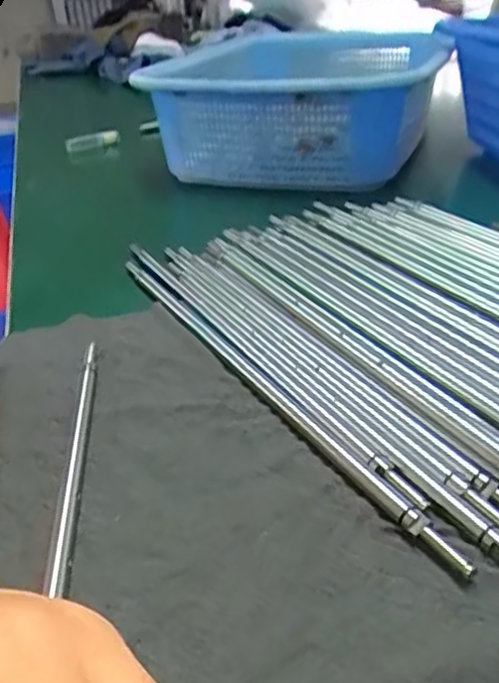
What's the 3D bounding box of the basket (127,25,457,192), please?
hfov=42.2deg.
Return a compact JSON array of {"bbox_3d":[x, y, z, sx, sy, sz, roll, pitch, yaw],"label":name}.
[{"bbox_3d":[0.050,-0.231,0.586,0.243,0.105,0.304,6,33,17],"label":"basket"}]

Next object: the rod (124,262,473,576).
[{"bbox_3d":[-0.002,0.013,0.285,0.007,0.010,0.252,-21,35,-24],"label":"rod"}]

